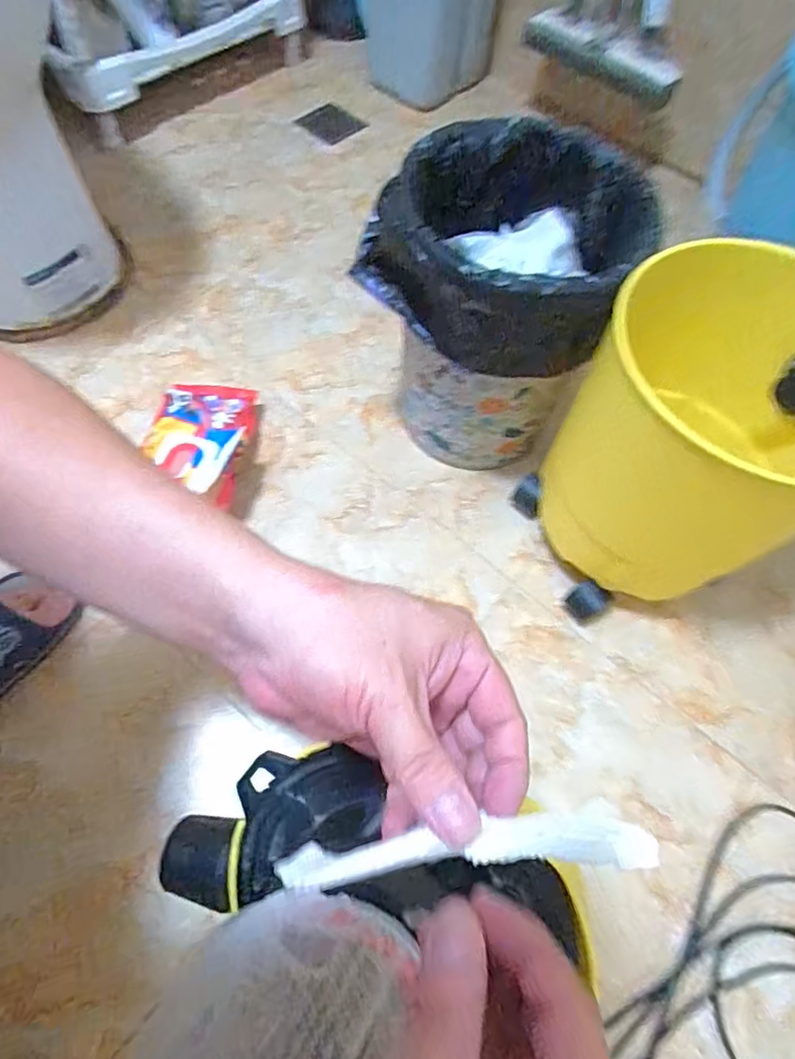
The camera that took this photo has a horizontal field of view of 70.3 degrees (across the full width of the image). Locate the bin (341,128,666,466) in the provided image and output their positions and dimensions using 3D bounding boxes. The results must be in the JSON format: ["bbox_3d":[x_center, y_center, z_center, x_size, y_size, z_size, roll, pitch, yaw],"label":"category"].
[{"bbox_3d":[0.099,-0.229,0.619,0.229,0.293,0.223,1,64,-3],"label":"bin"}]

